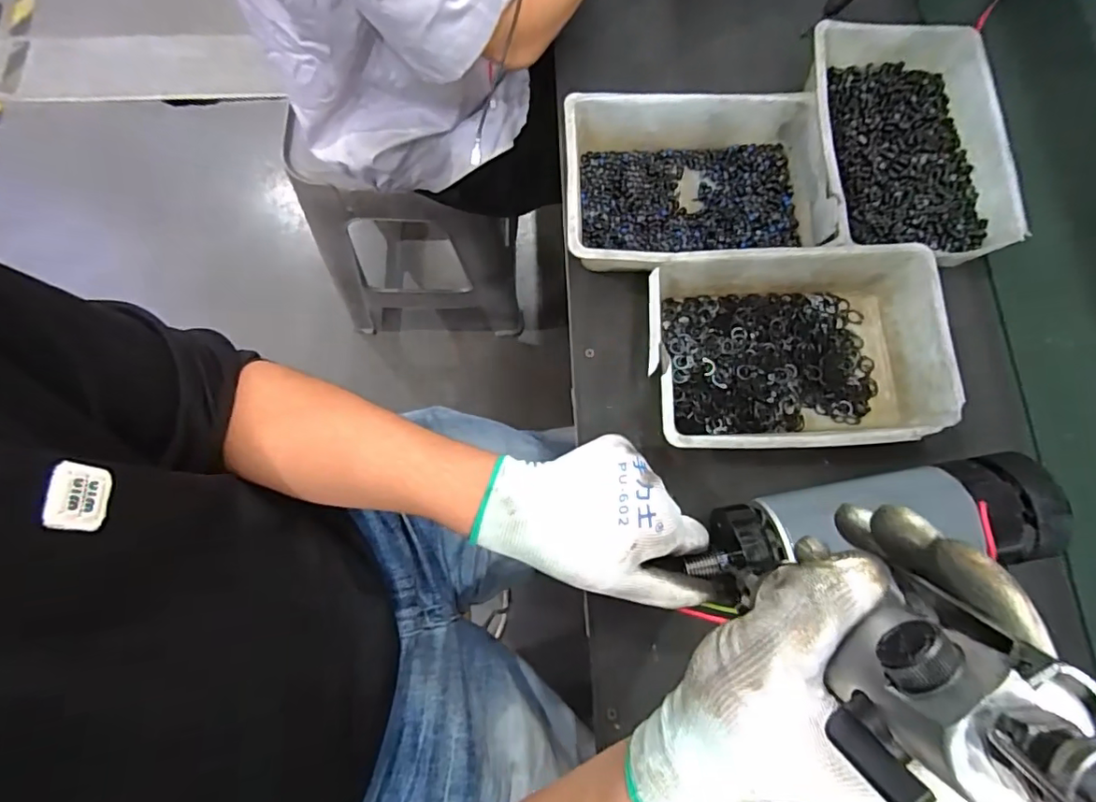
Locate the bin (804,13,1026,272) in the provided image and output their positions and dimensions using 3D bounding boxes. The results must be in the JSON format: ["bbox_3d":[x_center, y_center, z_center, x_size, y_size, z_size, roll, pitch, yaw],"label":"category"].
[{"bbox_3d":[0.290,-0.210,0.449,0.155,0.044,0.200,-2,75,1],"label":"bin"}]

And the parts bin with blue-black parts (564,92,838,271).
[{"bbox_3d":[0.115,-0.168,0.435,0.199,0.048,0.145,-1,75,1],"label":"parts bin with blue-black parts"}]

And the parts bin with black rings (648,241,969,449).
[{"bbox_3d":[0.175,-0.034,0.398,0.203,0.053,0.138,-5,75,0],"label":"parts bin with black rings"}]

